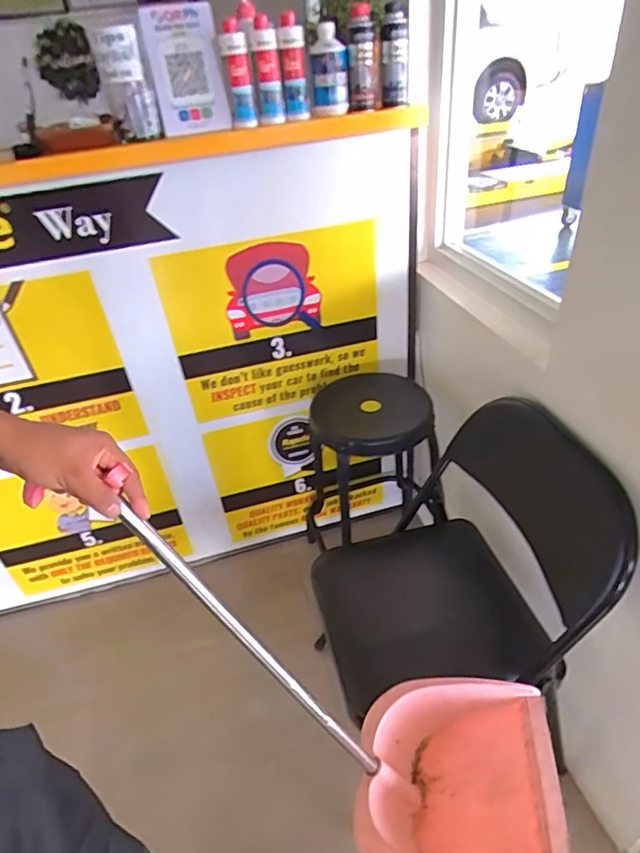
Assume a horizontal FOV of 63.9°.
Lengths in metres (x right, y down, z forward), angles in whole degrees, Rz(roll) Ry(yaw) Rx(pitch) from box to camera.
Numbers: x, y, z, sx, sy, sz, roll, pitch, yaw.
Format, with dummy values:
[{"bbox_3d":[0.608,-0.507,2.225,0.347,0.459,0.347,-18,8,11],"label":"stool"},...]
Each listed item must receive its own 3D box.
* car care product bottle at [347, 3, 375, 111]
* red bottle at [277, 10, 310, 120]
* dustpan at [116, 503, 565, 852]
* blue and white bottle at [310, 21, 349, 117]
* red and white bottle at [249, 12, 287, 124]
[{"bbox_3d":[0.075,-0.682,0.953,0.048,0.159,0.059,0,36,8],"label":"car care product bottle"},{"bbox_3d":[-0.049,-0.664,0.954,0.047,0.160,0.055,-6,36,0],"label":"red bottle"},{"bbox_3d":[0.003,0.331,0.637,0.609,0.204,0.238,37,37,-13],"label":"dustpan"},{"bbox_3d":[0.015,-0.653,0.944,0.070,0.138,0.064,-3,36,4],"label":"blue and white bottle"},{"bbox_3d":[-0.100,-0.656,0.951,0.051,0.160,0.037,-3,36,4],"label":"red and white bottle"}]

